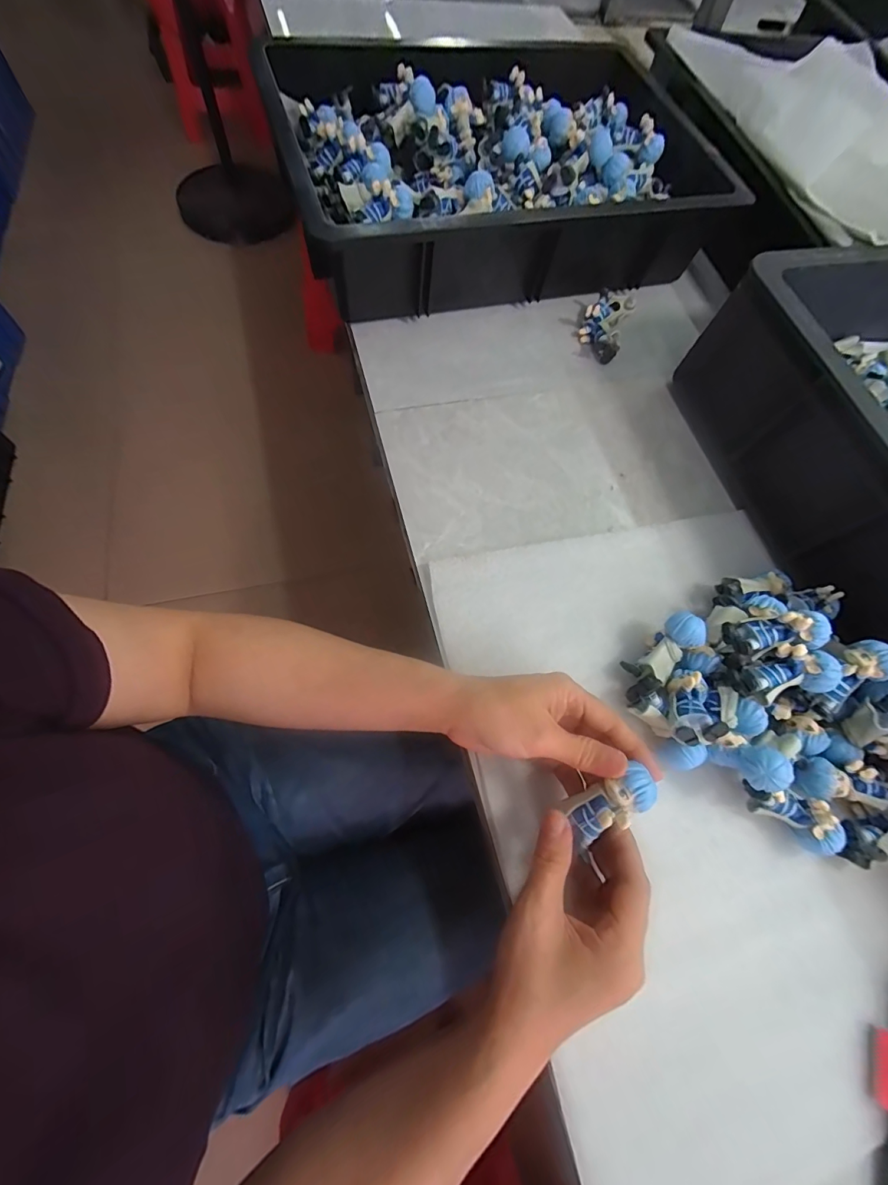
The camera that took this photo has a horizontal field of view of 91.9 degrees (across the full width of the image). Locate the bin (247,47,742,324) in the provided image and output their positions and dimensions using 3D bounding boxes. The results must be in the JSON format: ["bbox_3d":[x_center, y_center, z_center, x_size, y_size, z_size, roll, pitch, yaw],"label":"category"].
[{"bbox_3d":[0.052,-0.471,0.479,0.447,0.102,0.327,-16,71,-13],"label":"bin"}]

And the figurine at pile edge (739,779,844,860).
[{"bbox_3d":[0.237,0.150,0.292,0.059,0.030,0.026,36,69,8],"label":"figurine at pile edge"}]

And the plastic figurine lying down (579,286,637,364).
[{"bbox_3d":[0.177,-0.295,0.465,0.045,0.026,0.097,23,68,3],"label":"plastic figurine lying down"}]

